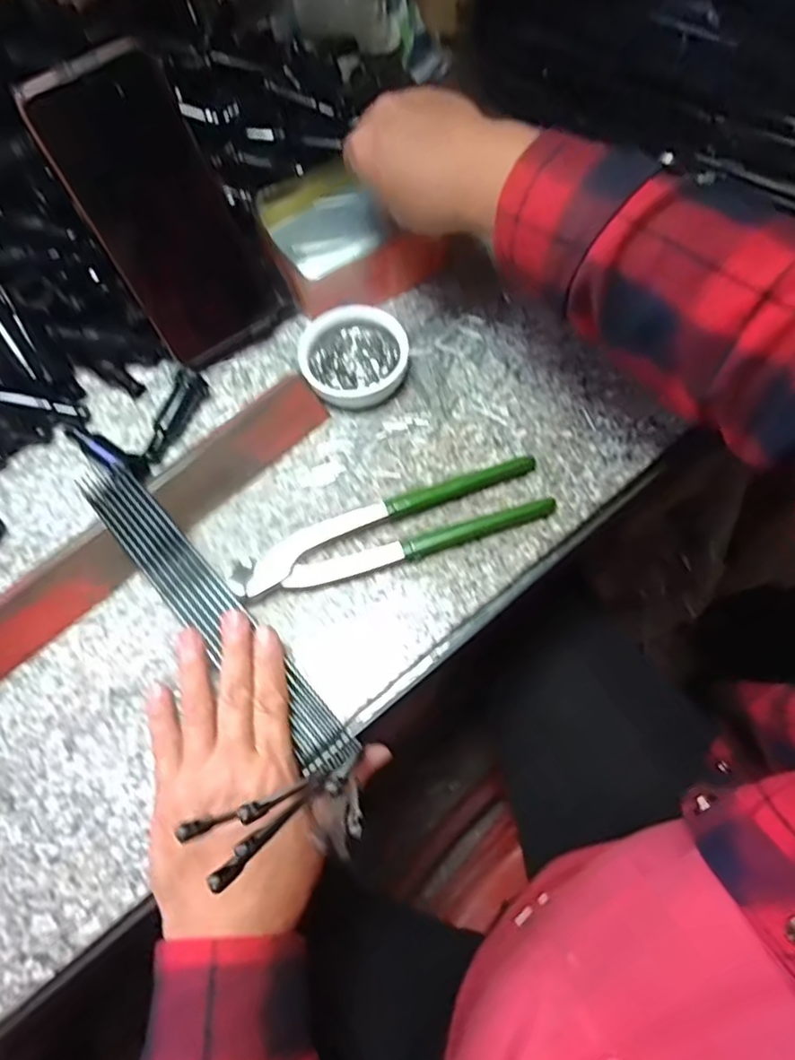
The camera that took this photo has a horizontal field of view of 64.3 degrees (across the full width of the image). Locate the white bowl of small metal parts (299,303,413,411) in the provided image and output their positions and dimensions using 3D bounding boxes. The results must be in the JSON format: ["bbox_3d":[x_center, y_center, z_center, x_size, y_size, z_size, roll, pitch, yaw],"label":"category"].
[{"bbox_3d":[-0.029,-0.120,0.434,0.071,0.026,0.074,-1,67,3],"label":"white bowl of small metal parts"}]

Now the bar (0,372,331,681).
[{"bbox_3d":[-0.149,-0.008,0.387,0.254,0.032,0.025,-41,71,-14],"label":"bar"}]

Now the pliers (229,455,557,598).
[{"bbox_3d":[-0.003,-0.002,0.389,0.196,0.017,0.045,-18,67,-5],"label":"pliers"}]

